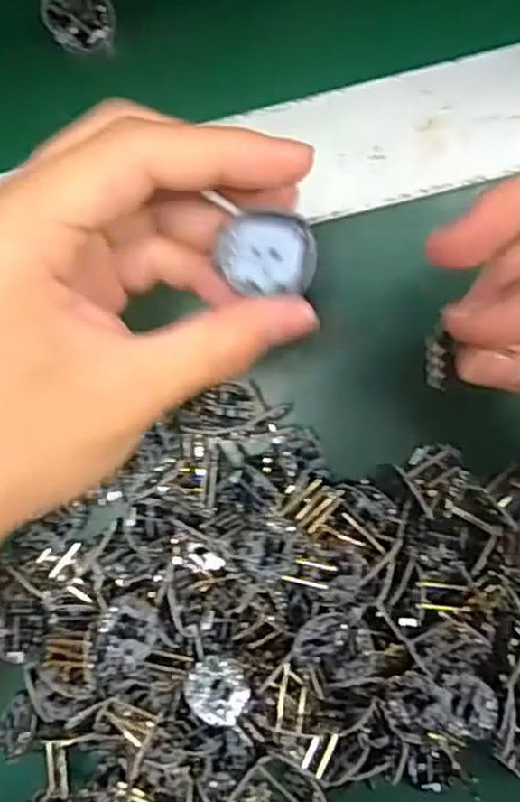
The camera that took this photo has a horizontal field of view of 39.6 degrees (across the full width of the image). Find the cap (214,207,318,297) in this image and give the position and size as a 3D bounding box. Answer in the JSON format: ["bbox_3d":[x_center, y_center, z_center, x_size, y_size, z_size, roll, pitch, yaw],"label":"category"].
[{"bbox_3d":[0.002,-0.042,0.203,0.027,0.007,0.022,-5,91,1],"label":"cap"}]

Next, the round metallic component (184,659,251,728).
[{"bbox_3d":[-0.015,0.109,0.271,0.025,0.004,0.022,38,68,-10],"label":"round metallic component"}]

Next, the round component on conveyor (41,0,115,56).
[{"bbox_3d":[-0.074,-0.156,0.293,0.028,0.004,0.029,0,92,-16],"label":"round component on conveyor"}]

